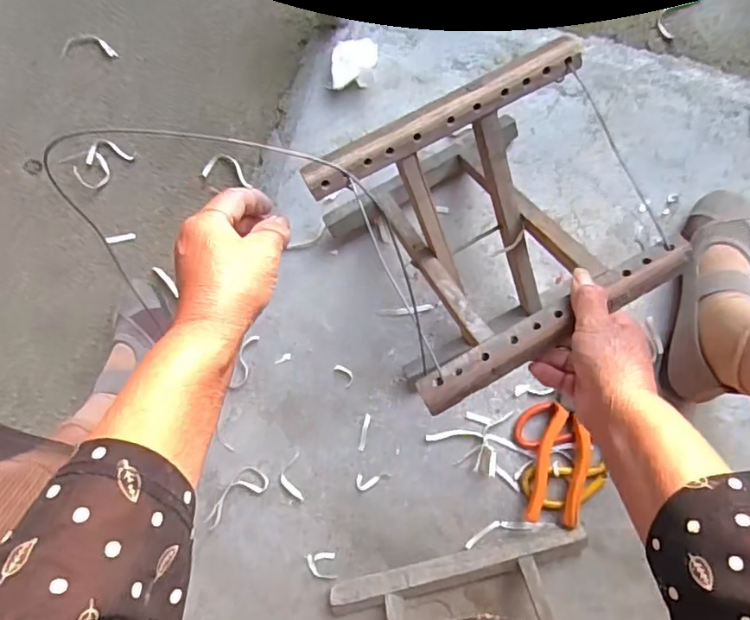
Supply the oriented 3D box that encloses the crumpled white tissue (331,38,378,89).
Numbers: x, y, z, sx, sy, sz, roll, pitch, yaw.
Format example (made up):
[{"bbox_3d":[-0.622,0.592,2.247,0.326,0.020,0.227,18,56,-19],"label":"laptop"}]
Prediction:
[{"bbox_3d":[-0.024,-0.294,0.656,0.051,0.027,0.066,1,86,5],"label":"crumpled white tissue"}]

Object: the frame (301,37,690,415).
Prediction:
[{"bbox_3d":[0.102,-0.070,0.534,0.236,0.205,0.228,-30,84,2],"label":"frame"}]

